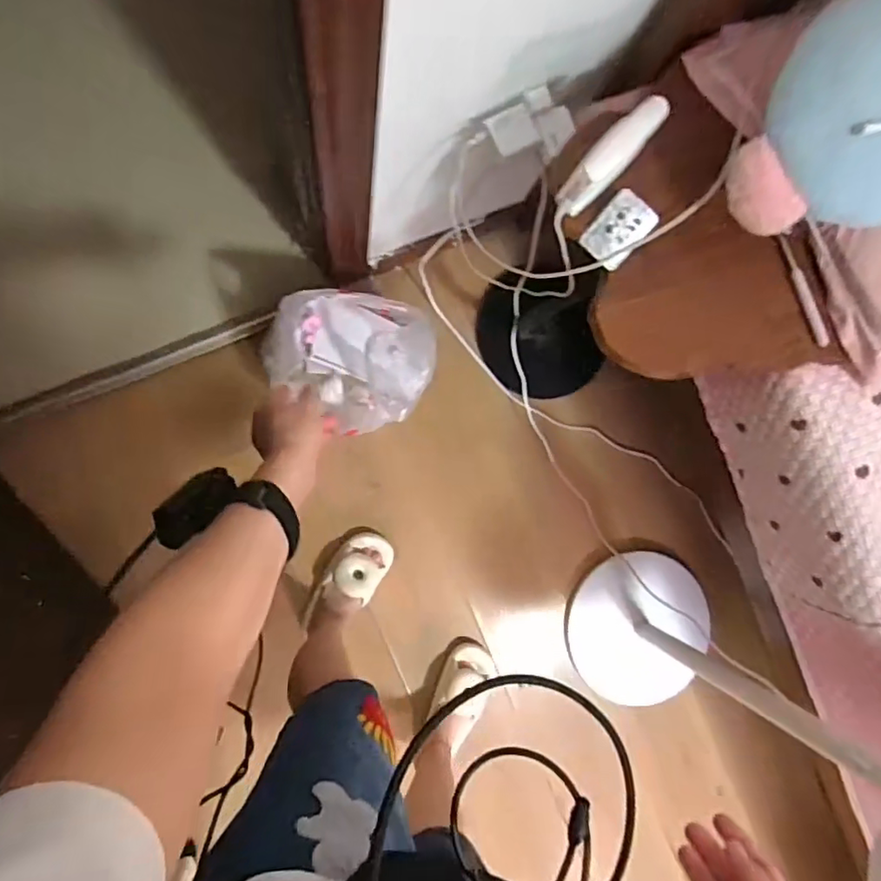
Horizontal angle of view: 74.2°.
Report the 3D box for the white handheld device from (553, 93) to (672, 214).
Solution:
[{"bbox_3d":[0.194,-0.324,0.647,0.043,0.045,0.146,43,83,-6],"label":"white handheld device"}]

